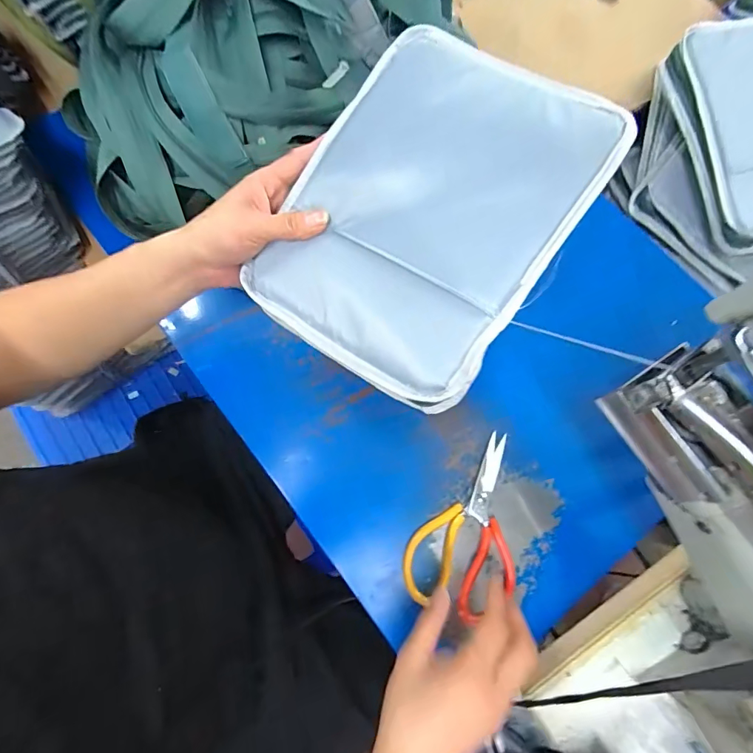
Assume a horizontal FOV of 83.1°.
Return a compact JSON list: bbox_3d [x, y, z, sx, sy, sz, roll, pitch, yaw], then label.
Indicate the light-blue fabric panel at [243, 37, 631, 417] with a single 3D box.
[{"bbox_3d":[0.043,-0.144,0.350,0.215,0.025,0.297,33,86,16],"label":"light-blue fabric panel"}]

